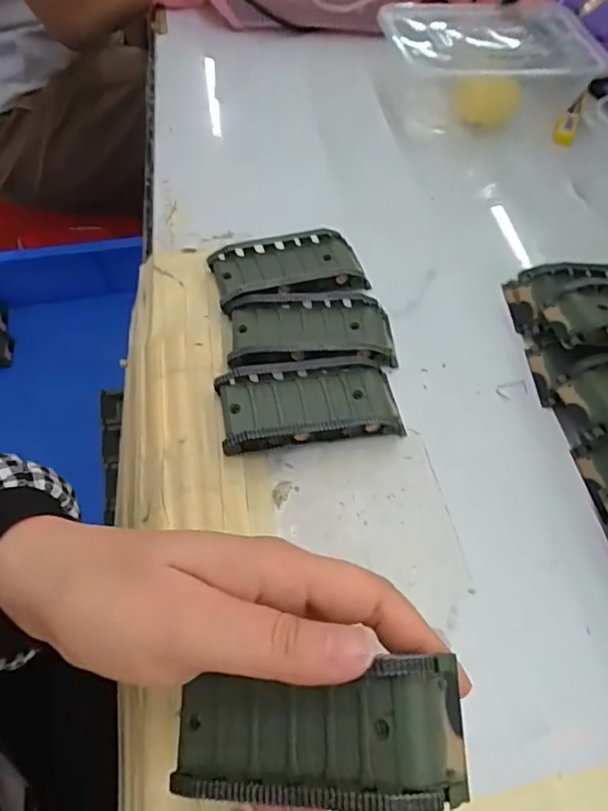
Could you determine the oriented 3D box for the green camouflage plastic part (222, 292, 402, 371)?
[{"bbox_3d":[0.005,-0.043,0.324,0.096,0.019,0.054,-5,57,-7],"label":"green camouflage plastic part"}]

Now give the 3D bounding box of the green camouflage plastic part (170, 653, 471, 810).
[{"bbox_3d":[0.003,0.109,0.182,0.095,0.023,0.039,-9,56,12],"label":"green camouflage plastic part"}]

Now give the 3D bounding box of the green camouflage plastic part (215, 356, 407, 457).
[{"bbox_3d":[0.004,-0.001,0.296,0.094,0.024,0.045,-9,58,-9],"label":"green camouflage plastic part"}]

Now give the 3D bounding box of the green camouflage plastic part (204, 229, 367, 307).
[{"bbox_3d":[-0.009,-0.084,0.350,0.092,0.018,0.049,-11,58,-10],"label":"green camouflage plastic part"}]

